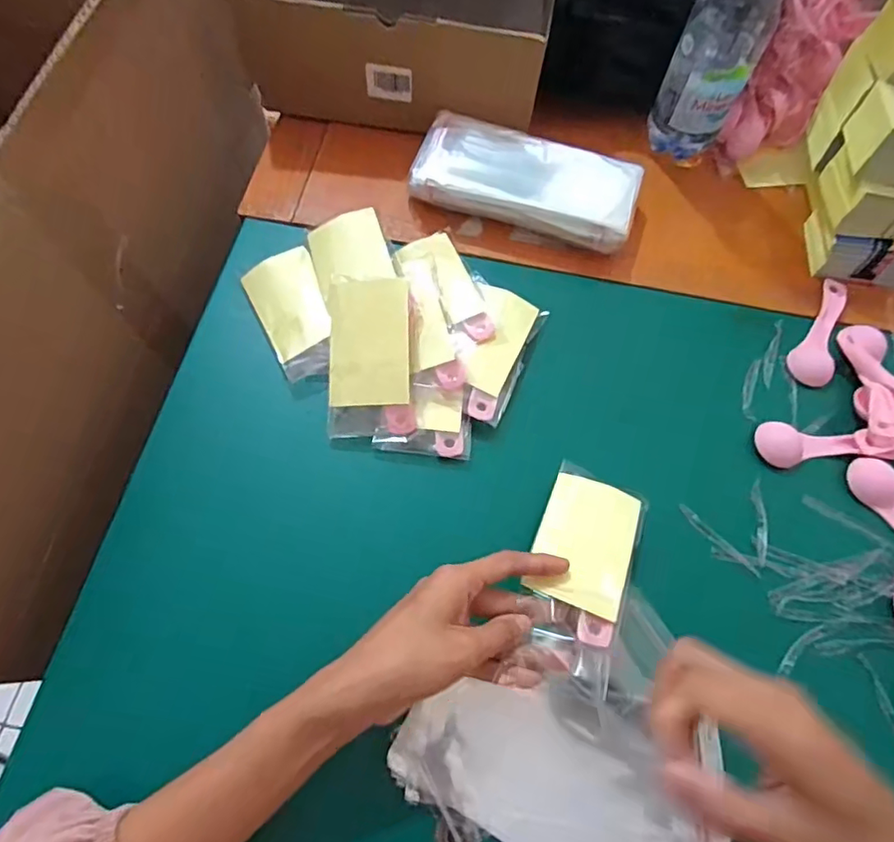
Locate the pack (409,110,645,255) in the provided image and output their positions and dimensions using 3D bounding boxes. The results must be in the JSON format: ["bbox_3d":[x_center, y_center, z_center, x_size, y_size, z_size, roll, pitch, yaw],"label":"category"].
[{"bbox_3d":[0.069,-0.209,0.480,0.187,0.025,0.084,18,79,2],"label":"pack"}]

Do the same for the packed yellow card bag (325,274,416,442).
[{"bbox_3d":[-0.056,-0.047,0.407,0.062,0.008,0.115,-2,90,9],"label":"packed yellow card bag"}]

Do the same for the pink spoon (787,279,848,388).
[{"bbox_3d":[0.320,-0.076,0.466,0.033,0.010,0.111,31,69,9],"label":"pink spoon"}]

